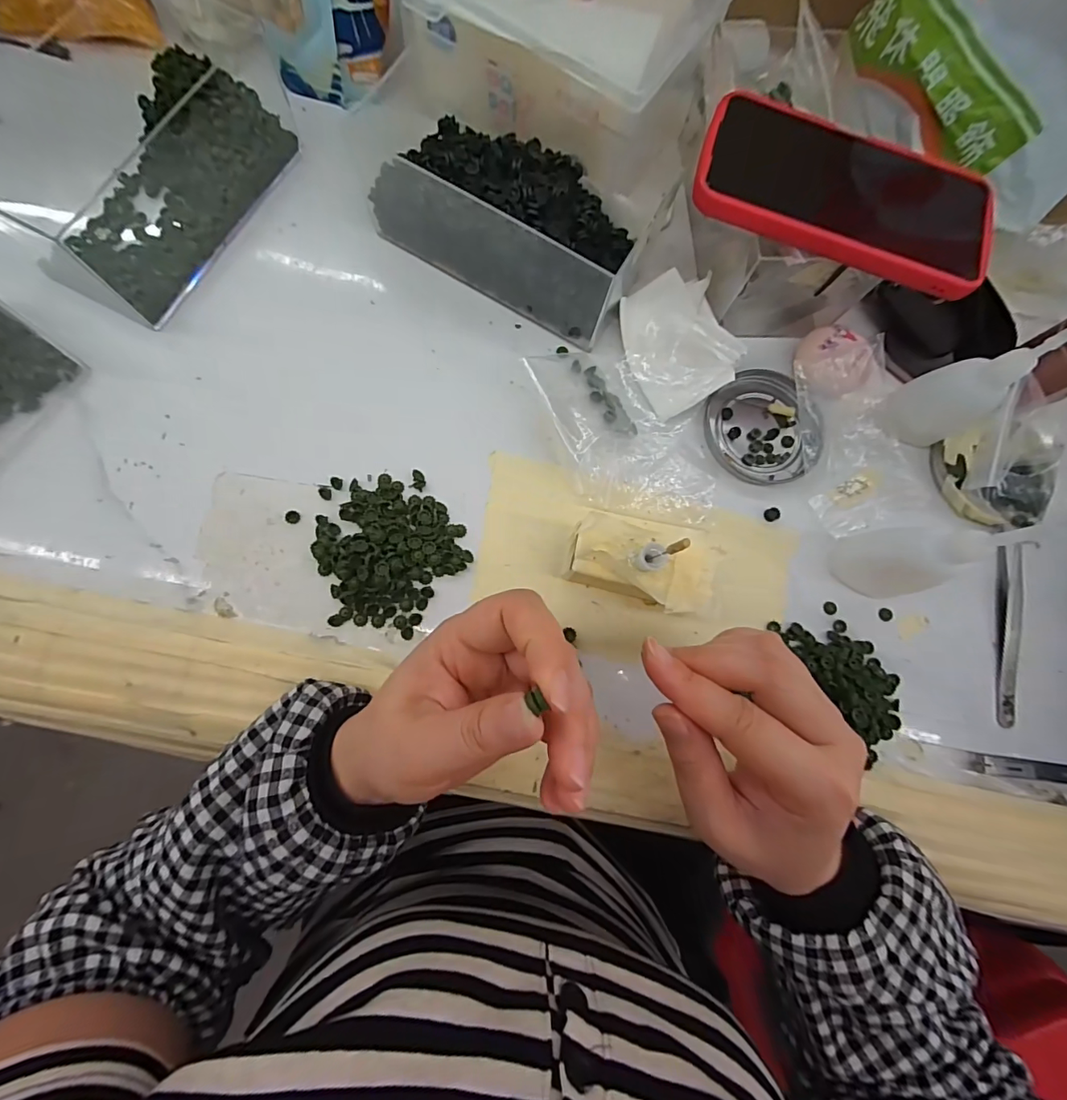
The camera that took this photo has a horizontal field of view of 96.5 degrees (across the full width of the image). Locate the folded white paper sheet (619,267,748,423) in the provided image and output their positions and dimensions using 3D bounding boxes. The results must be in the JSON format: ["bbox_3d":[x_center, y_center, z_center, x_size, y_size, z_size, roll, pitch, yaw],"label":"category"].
[{"bbox_3d":[0.097,-0.137,0.314,0.063,0.022,0.086,-16,79,-8],"label":"folded white paper sheet"}]

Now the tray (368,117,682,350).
[{"bbox_3d":[-0.013,-0.216,0.306,0.165,0.049,0.090,29,78,2],"label":"tray"}]

